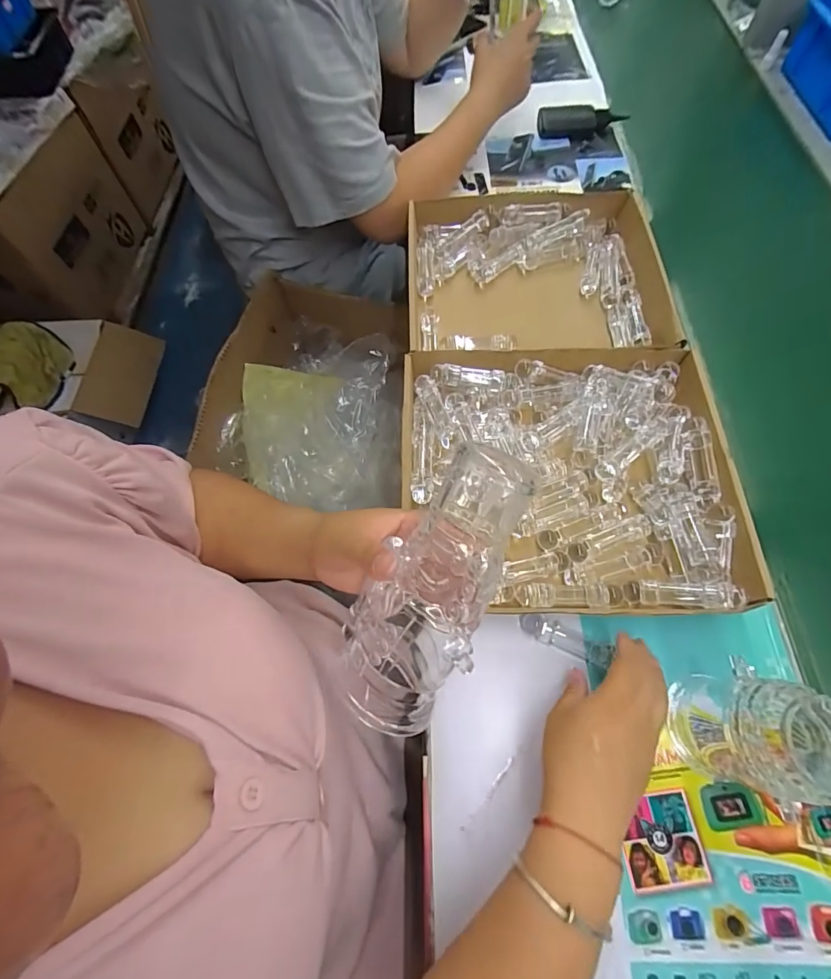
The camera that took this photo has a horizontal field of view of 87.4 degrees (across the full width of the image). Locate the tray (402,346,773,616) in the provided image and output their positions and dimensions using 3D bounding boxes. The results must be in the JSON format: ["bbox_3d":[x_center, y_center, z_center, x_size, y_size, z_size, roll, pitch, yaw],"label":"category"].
[{"bbox_3d":[0.145,-0.017,0.442,0.309,0.052,0.272,1,66,2],"label":"tray"}]

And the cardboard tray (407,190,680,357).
[{"bbox_3d":[0.152,-0.271,0.571,0.323,0.072,0.253,0,66,2],"label":"cardboard tray"}]

